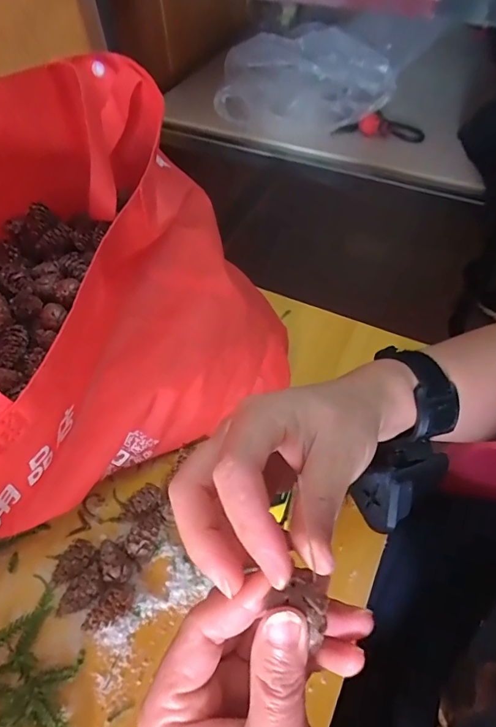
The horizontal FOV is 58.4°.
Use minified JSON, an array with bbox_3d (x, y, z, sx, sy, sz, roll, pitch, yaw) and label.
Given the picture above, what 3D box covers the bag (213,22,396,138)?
[{"bbox_3d":[0.076,-0.382,0.599,0.221,0.103,0.085,14,55,12],"label":"bag"}]

